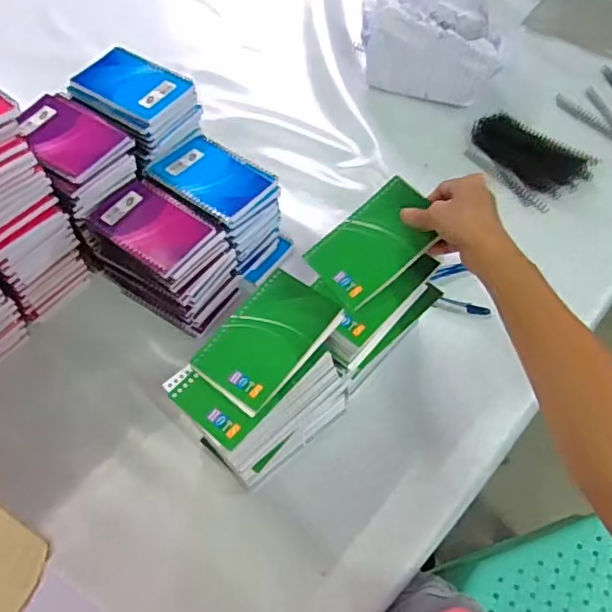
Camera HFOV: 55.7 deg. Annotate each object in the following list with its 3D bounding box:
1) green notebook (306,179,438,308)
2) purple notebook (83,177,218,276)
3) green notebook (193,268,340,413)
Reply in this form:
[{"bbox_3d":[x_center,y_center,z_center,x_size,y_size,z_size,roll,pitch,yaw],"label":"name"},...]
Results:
[{"bbox_3d":[0.071,-0.066,0.585,0.133,0.006,0.083,-41,66,-6],"label":"green notebook"},{"bbox_3d":[-0.174,-0.092,0.661,0.126,0.016,0.083,31,63,19],"label":"purple notebook"},{"bbox_3d":[-0.035,0.027,0.539,0.081,0.016,0.135,33,63,21],"label":"green notebook"}]

